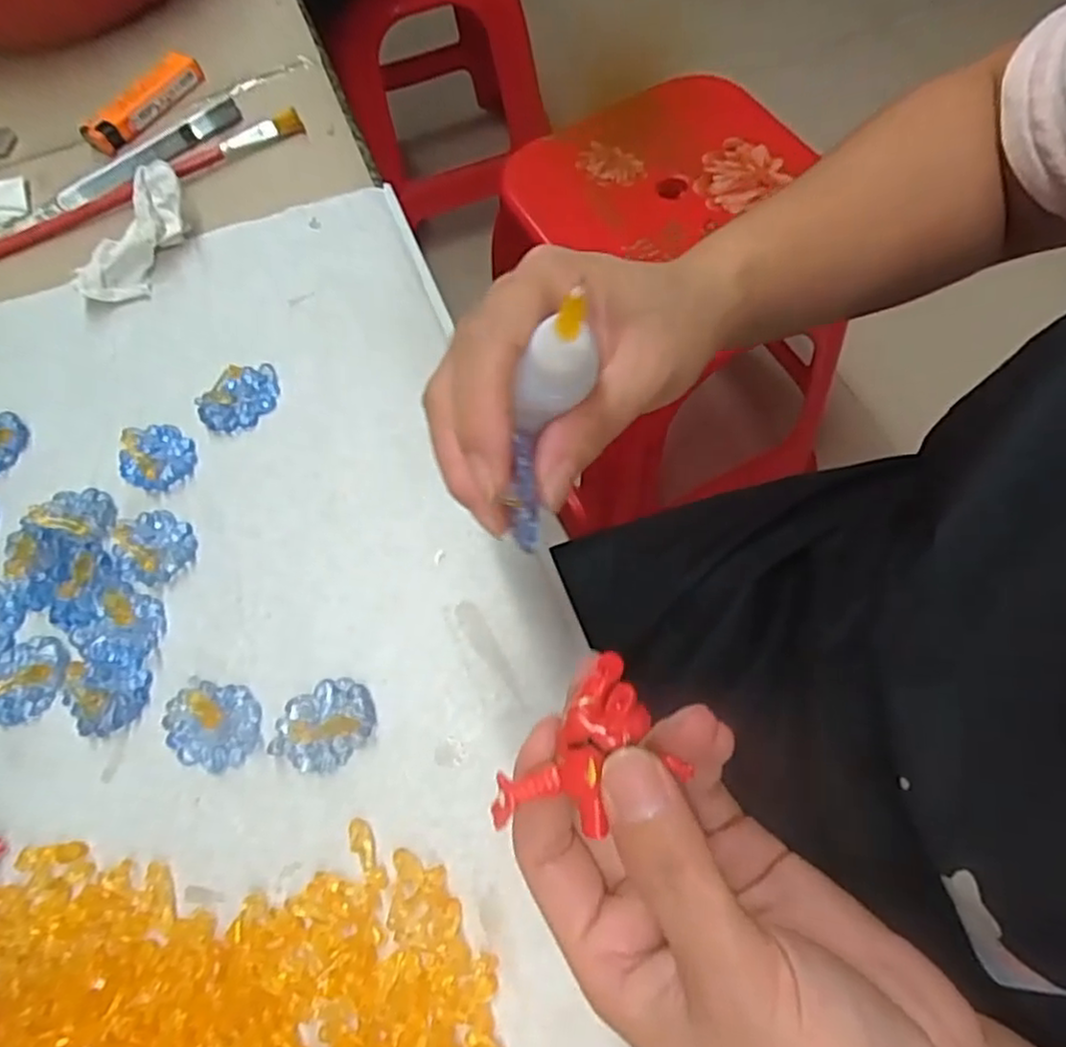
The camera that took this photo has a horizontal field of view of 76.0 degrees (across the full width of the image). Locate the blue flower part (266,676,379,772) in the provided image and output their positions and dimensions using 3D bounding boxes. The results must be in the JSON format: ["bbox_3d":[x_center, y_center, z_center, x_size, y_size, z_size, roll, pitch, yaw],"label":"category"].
[{"bbox_3d":[-0.077,0.073,0.250,0.033,0.008,0.033,-1,65,3],"label":"blue flower part"}]

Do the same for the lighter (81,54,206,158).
[{"bbox_3d":[-0.236,-0.256,0.413,0.027,0.010,0.080,24,70,15],"label":"lighter"}]

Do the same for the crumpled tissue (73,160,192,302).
[{"bbox_3d":[-0.205,-0.148,0.356,0.031,0.021,0.077,24,83,14],"label":"crumpled tissue"}]

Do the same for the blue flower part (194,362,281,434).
[{"bbox_3d":[-0.136,-0.060,0.314,0.038,0.013,0.026,-34,67,-10],"label":"blue flower part"}]

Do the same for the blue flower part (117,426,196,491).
[{"bbox_3d":[-0.169,-0.032,0.306,0.032,0.010,0.033,-8,65,2],"label":"blue flower part"}]

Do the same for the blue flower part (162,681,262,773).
[{"bbox_3d":[-0.120,0.073,0.251,0.035,0.015,0.030,5,66,8],"label":"blue flower part"}]

